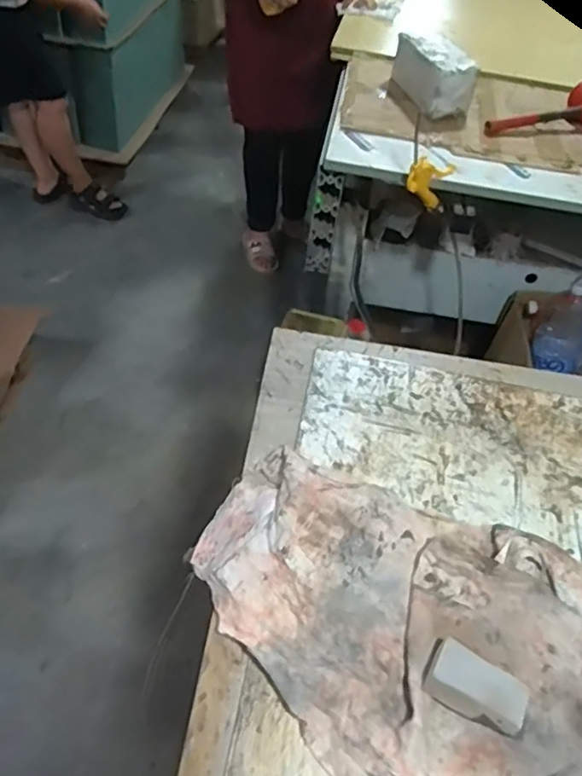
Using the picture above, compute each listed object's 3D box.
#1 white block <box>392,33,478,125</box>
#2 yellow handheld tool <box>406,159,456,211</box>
[{"bbox_3d":[0.296,-0.665,1.313,0.105,0.101,0.223,-9,48,-16],"label":"white block"},{"bbox_3d":[0.249,-0.373,1.115,0.025,0.086,0.131,37,21,25],"label":"yellow handheld tool"}]

